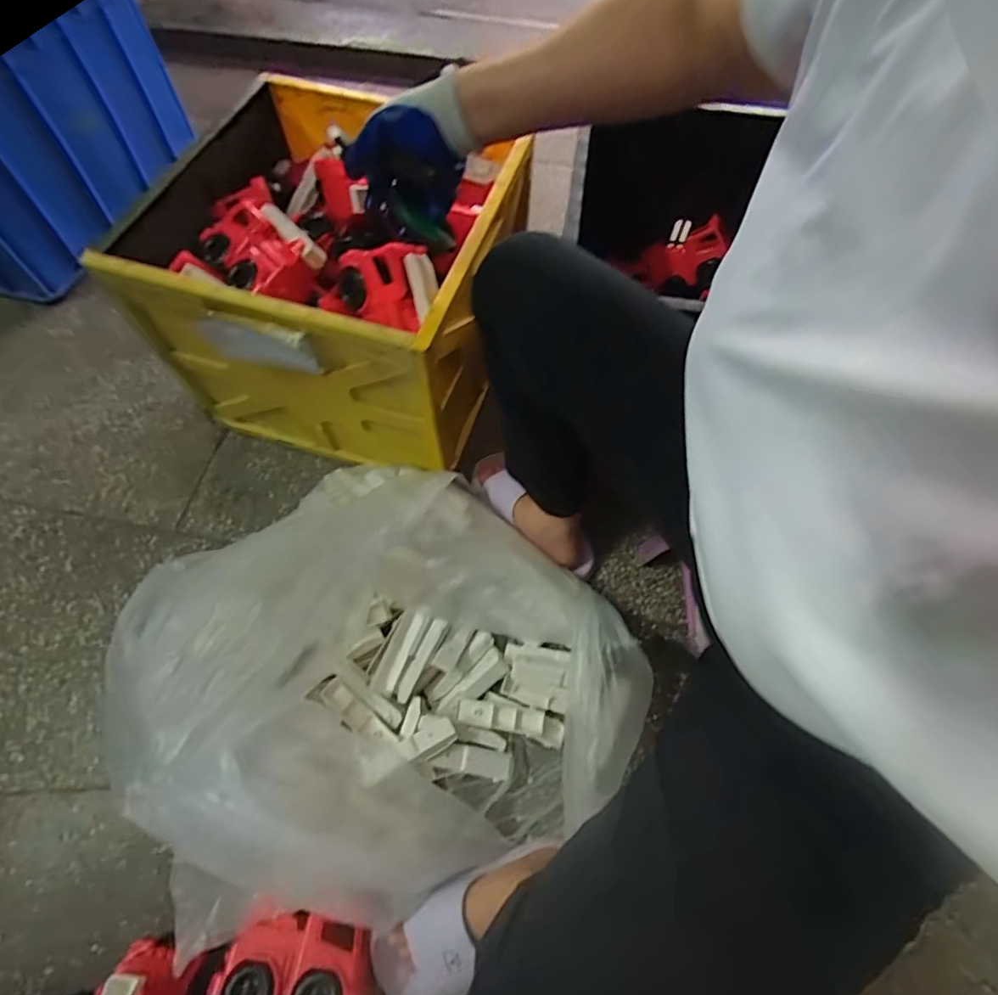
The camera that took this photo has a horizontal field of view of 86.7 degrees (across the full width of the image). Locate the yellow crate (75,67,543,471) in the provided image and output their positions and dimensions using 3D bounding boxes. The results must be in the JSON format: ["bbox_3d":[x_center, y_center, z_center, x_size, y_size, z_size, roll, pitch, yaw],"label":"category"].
[{"bbox_3d":[-0.224,-0.307,0.774,0.420,0.306,0.394,17,63,7],"label":"yellow crate"}]

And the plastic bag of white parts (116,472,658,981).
[{"bbox_3d":[-0.140,0.192,0.643,0.569,0.208,0.525,-24,67,-13],"label":"plastic bag of white parts"}]

